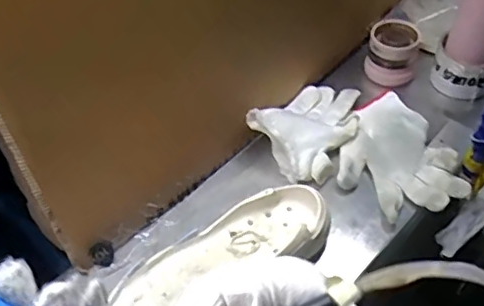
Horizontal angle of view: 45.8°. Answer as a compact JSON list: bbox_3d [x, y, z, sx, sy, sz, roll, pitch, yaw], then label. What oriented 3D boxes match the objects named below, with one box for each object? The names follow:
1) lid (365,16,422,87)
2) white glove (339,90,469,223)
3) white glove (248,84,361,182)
[{"bbox_3d":[0.204,-0.136,0.777,0.065,0.066,0.065,-1,48,2],"label":"lid"},{"bbox_3d":[0.181,0.007,0.673,0.135,0.032,0.160,-31,54,-22],"label":"white glove"},{"bbox_3d":[0.093,-0.042,0.702,0.108,0.050,0.159,32,57,27],"label":"white glove"}]

